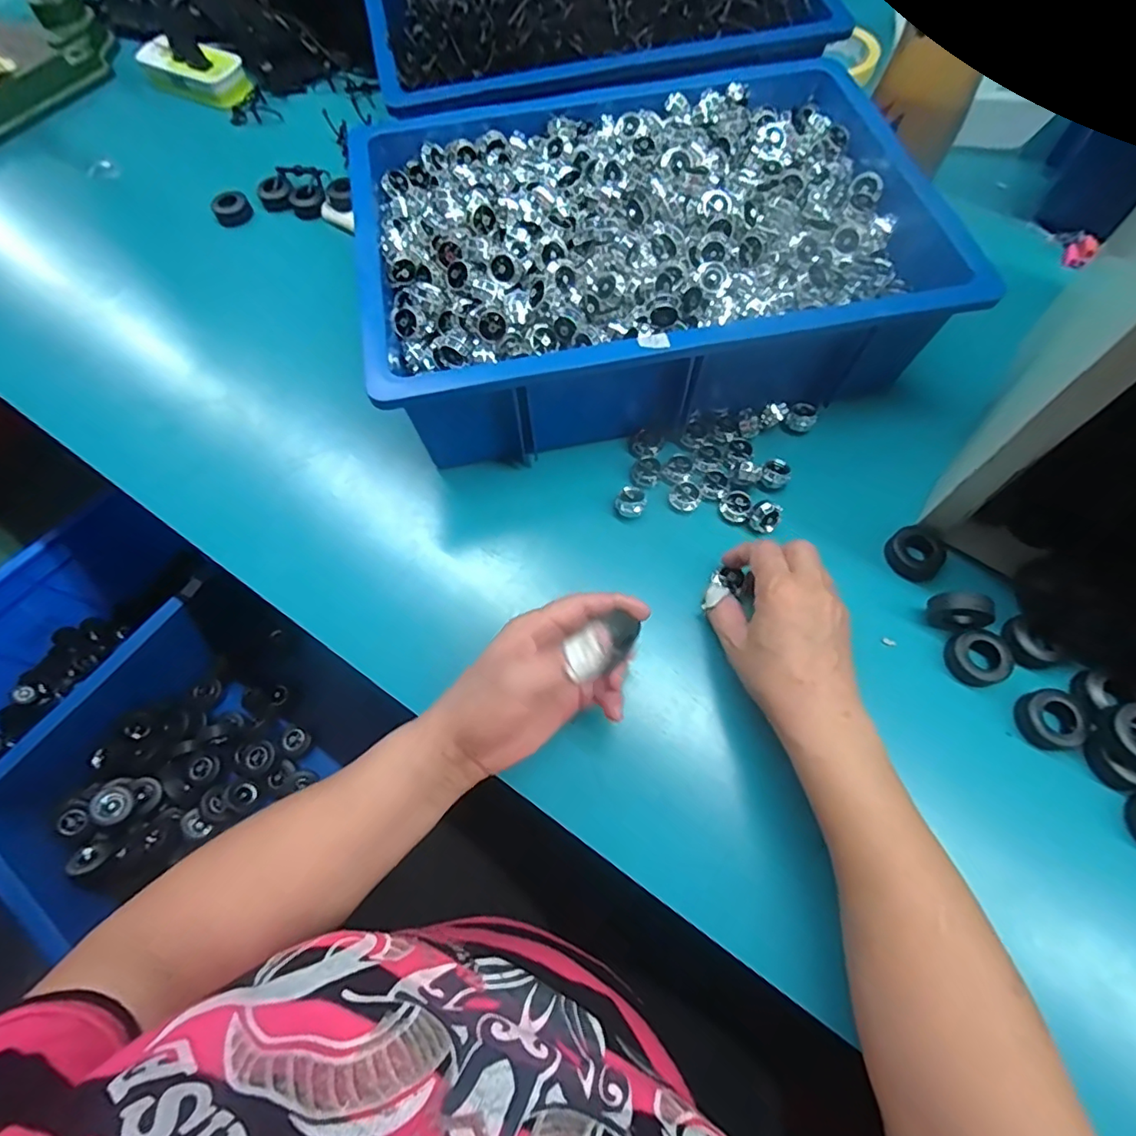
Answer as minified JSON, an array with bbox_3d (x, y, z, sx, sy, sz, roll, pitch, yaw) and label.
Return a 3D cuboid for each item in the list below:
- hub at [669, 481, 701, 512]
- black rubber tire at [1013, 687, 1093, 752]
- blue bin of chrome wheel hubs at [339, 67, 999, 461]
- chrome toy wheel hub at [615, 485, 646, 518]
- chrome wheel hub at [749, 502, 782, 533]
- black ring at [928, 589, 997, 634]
[{"bbox_3d":[0.093,-0.056,0.435,0.023,0.009,0.023,-1,68,3],"label":"hub"},{"bbox_3d":[0.319,0.099,0.364,0.040,0.019,0.037,-1,68,3],"label":"black rubber tire"},{"bbox_3d":[0.068,-0.276,0.473,0.455,0.113,0.322,-12,67,-2],"label":"blue bin of chrome wheel hubs"},{"bbox_3d":[0.049,-0.052,0.432,0.022,0.009,0.024,-1,68,3],"label":"chrome toy wheel hub"},{"bbox_3d":[0.151,-0.038,0.423,0.020,0.019,0.025,37,74,16],"label":"chrome wheel hub"},{"bbox_3d":[0.272,0.031,0.385,0.036,0.034,0.017,7,68,6],"label":"black ring"}]

